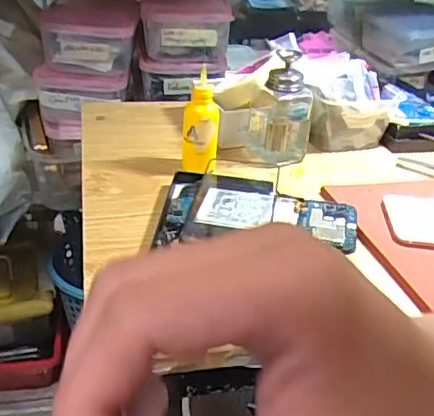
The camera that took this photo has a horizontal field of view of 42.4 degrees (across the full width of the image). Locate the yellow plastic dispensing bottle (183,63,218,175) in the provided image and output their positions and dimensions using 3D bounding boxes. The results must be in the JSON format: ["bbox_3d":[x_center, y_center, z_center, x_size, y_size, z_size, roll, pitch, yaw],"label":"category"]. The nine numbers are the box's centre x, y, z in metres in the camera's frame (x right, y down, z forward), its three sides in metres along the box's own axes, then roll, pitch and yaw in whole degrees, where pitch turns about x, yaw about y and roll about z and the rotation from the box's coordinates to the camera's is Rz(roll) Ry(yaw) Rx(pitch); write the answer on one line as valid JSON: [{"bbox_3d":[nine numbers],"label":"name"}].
[{"bbox_3d":[-0.016,-0.085,0.567,0.033,0.099,0.031,4,25,-5],"label":"yellow plastic dispensing bottle"}]

